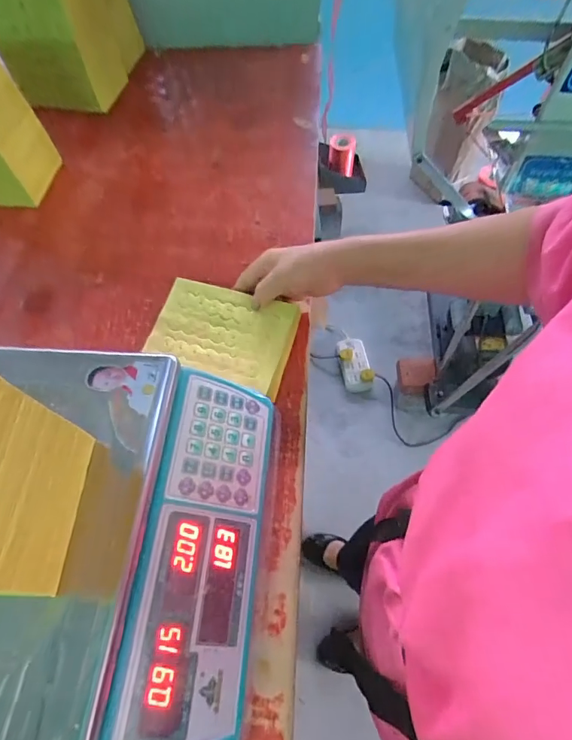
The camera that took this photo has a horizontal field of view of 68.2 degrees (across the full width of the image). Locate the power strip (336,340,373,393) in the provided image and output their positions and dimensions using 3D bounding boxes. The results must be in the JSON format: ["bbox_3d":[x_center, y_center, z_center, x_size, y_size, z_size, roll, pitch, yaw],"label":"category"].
[{"bbox_3d":[0.251,-0.030,1.531,0.105,0.066,0.228,-8,60,-4],"label":"power strip"}]

